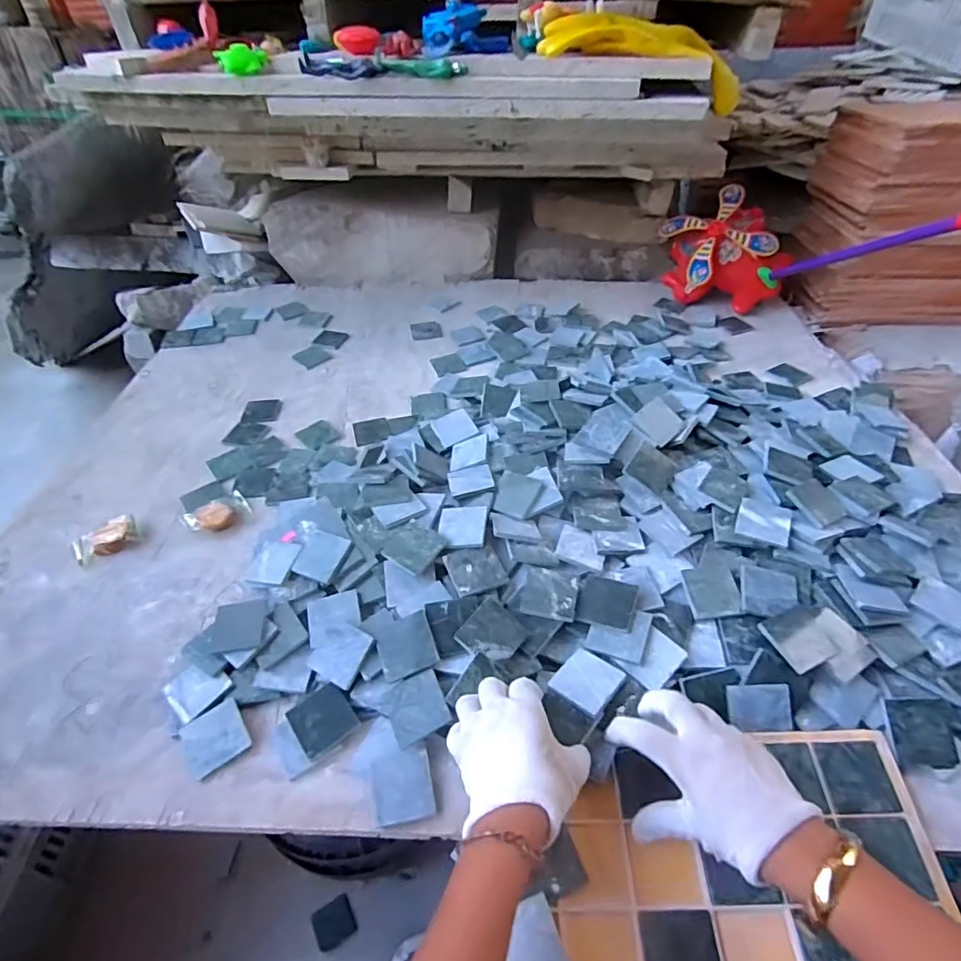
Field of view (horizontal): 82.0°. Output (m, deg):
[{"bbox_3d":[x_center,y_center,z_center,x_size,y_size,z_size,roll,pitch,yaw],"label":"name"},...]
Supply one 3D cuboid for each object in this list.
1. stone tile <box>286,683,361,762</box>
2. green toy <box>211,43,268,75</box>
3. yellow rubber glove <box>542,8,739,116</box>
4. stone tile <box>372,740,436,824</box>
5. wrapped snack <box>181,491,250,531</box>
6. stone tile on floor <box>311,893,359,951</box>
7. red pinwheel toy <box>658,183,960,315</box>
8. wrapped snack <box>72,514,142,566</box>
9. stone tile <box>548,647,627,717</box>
[{"bbox_3d":[-0.139,0.209,0.486,0.049,0.008,0.050,-33,61,-20],"label":"stone tile"},{"bbox_3d":[-0.348,-0.615,0.806,0.070,0.030,0.049,-16,45,-12],"label":"green toy"},{"bbox_3d":[0.233,-0.605,0.783,0.294,0.073,0.101,18,47,1],"label":"yellow rubber glove"},{"bbox_3d":[-0.062,0.243,0.444,0.046,0.008,0.052,-2,49,-20],"label":"stone tile"},{"bbox_3d":[-0.323,0.038,0.678,0.071,0.019,0.051,-35,52,-28],"label":"wrapped snack"},{"bbox_3d":[-0.202,0.613,0.766,0.054,0.013,0.049,-24,48,-20],"label":"stone tile on floor"},{"bbox_3d":[0.539,-0.364,0.832,0.240,0.210,0.610,-16,22,-12],"label":"red pinwheel toy"},{"bbox_3d":[-0.445,0.071,0.658,0.069,0.025,0.051,-31,51,-25],"label":"wrapped snack"},{"bbox_3d":[0.092,0.171,0.474,0.049,0.009,0.050,31,54,31],"label":"stone tile"}]

